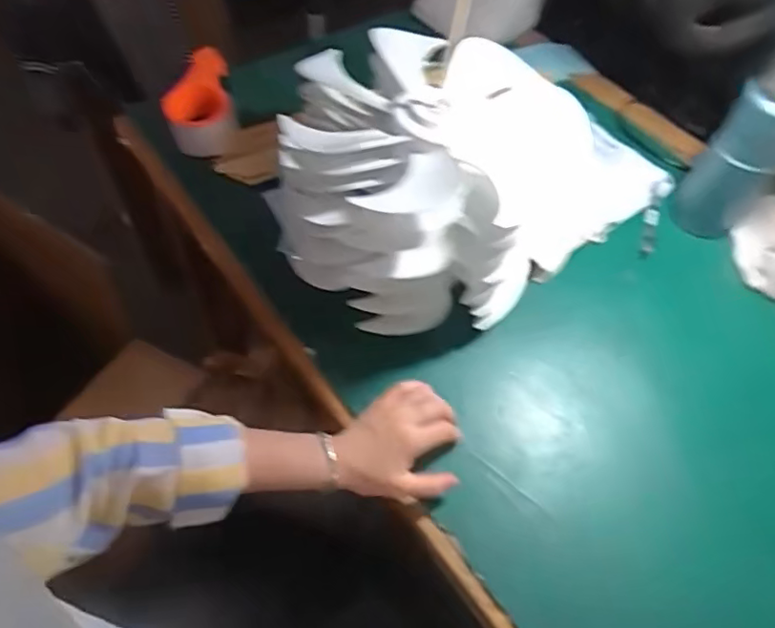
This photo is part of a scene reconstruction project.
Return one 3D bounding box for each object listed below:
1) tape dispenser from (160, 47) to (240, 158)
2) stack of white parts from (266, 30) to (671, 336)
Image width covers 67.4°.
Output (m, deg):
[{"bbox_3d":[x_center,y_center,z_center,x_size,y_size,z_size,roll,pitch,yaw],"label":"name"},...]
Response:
[{"bbox_3d":[-0.246,-0.278,0.773,0.080,0.079,0.125,-8,57,-8],"label":"tape dispenser"},{"bbox_3d":[0.050,-0.153,0.636,0.347,0.204,0.314,-30,62,-20],"label":"stack of white parts"}]

